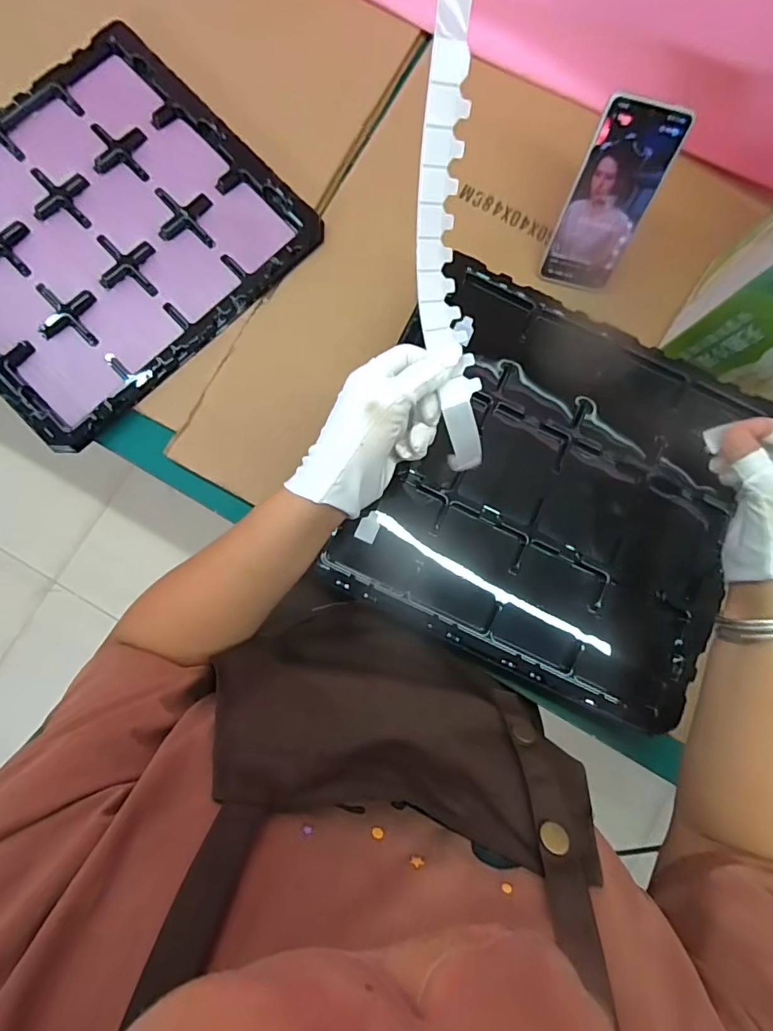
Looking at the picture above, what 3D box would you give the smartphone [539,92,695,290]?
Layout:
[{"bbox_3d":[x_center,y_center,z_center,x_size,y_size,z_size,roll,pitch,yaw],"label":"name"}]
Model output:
[{"bbox_3d":[0.222,-0.311,0.493,0.079,0.167,0.014,12,54,-2],"label":"smartphone"}]

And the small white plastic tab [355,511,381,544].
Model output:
[{"bbox_3d":[-0.016,0.010,0.453,0.019,0.004,0.029,26,81,-10],"label":"small white plastic tab"}]

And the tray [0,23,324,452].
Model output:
[{"bbox_3d":[-0.310,-0.306,0.527,0.370,0.018,0.336,-44,88,-7],"label":"tray"}]

